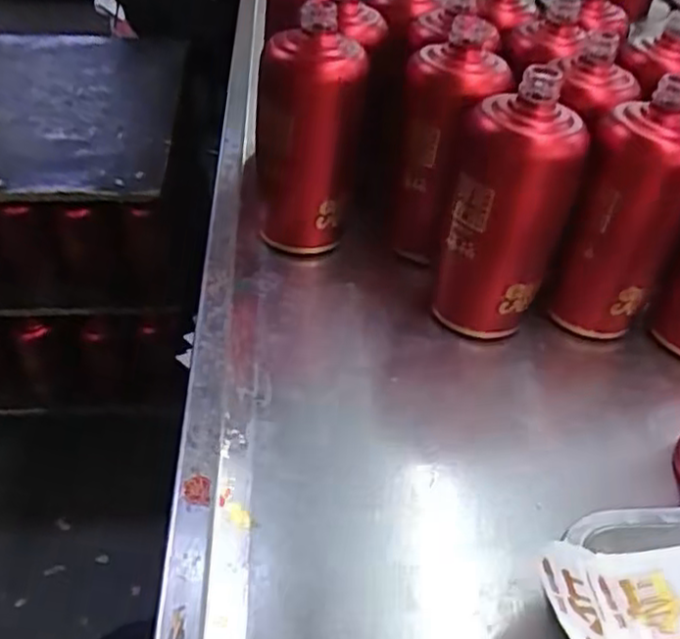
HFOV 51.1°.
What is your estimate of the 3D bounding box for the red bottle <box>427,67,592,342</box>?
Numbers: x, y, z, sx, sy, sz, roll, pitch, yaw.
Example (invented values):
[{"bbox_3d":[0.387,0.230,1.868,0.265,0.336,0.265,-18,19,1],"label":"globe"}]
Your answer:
[{"bbox_3d":[0.120,-0.082,0.516,0.079,0.182,0.093,11,41,8],"label":"red bottle"}]

